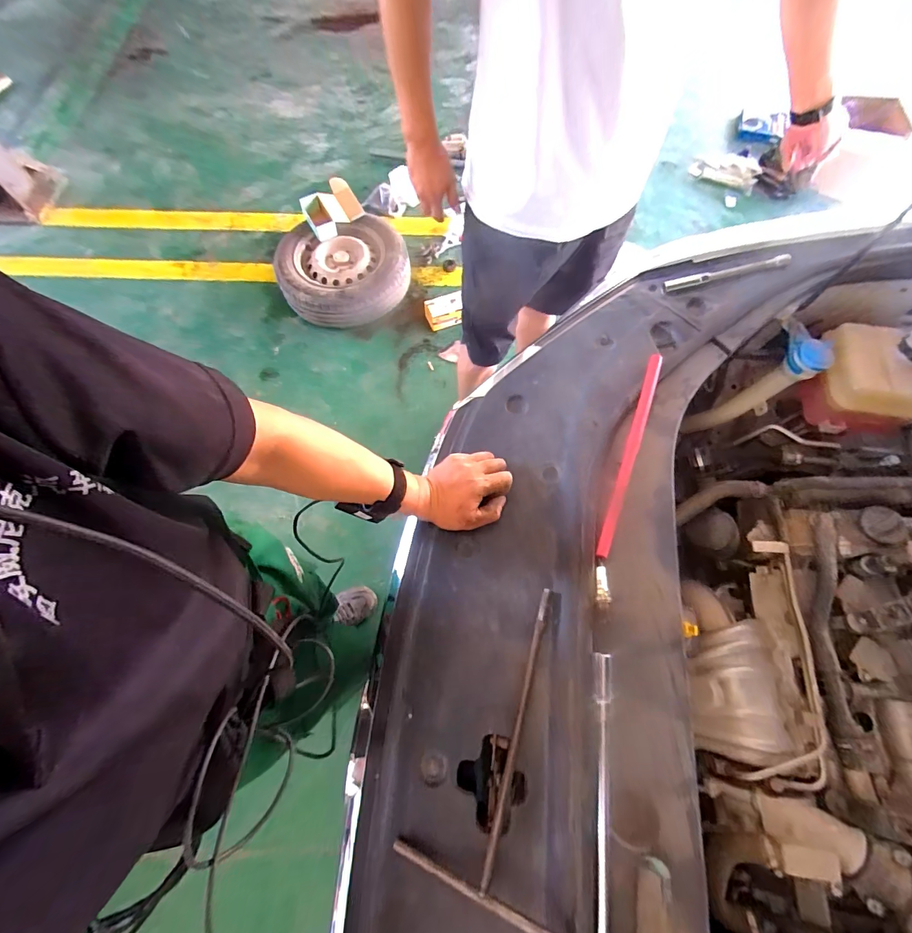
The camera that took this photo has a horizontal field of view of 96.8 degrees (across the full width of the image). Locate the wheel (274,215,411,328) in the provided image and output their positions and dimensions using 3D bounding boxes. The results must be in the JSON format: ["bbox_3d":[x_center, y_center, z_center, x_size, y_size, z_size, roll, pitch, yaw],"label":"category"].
[{"bbox_3d":[-0.468,-0.819,1.699,0.516,0.203,0.474,0,68,0],"label":"wheel"}]

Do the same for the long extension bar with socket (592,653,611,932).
[{"bbox_3d":[0.139,0.342,0.387,0.016,0.019,0.298,7,68,2],"label":"long extension bar with socket"}]

